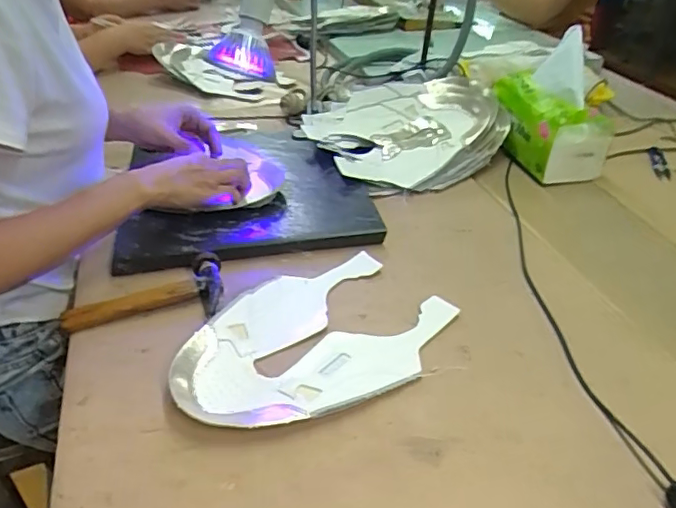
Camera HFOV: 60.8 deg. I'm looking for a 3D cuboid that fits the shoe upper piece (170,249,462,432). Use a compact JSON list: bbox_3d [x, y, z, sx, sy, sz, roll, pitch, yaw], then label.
[{"bbox_3d":[-0.025,0.074,0.545,0.265,0.019,0.179,-19,40,-25],"label":"shoe upper piece"}]

